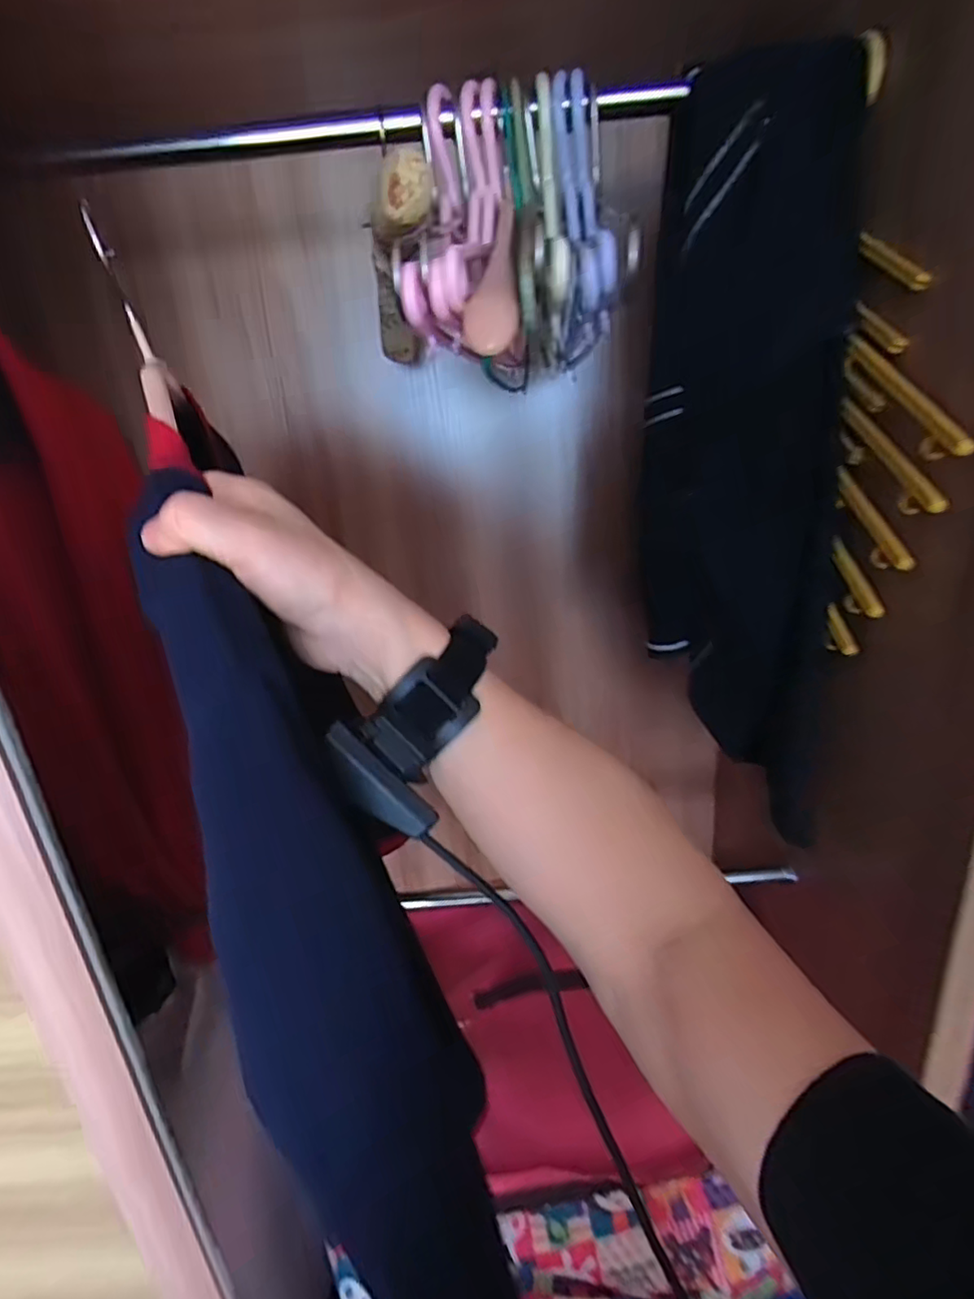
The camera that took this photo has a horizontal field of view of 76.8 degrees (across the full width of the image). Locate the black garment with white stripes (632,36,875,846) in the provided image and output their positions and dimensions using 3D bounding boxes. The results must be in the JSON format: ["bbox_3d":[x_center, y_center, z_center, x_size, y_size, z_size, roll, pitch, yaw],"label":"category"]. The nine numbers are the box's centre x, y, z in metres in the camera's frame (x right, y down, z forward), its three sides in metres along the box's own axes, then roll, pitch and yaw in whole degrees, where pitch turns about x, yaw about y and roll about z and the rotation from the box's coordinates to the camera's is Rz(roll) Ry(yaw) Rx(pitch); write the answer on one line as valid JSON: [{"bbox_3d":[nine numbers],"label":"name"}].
[{"bbox_3d":[0.243,-0.189,0.597,0.177,0.598,0.120,7,22,31],"label":"black garment with white stripes"}]

